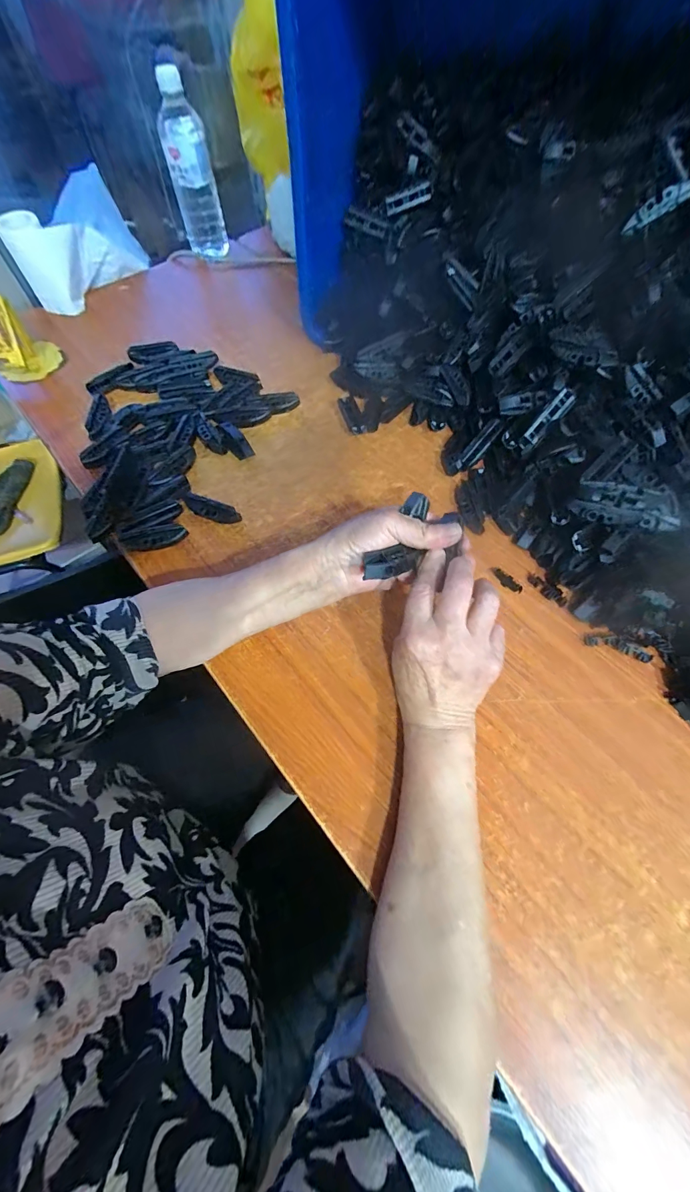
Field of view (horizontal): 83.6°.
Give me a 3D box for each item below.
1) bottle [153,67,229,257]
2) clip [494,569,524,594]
[{"bbox_3d":[-0.249,-0.686,0.637,0.071,0.203,0.075,-13,65,-8],"label":"bottle"},{"bbox_3d":[0.175,-0.016,0.415,0.034,0.007,0.011,42,70,17],"label":"clip"}]

